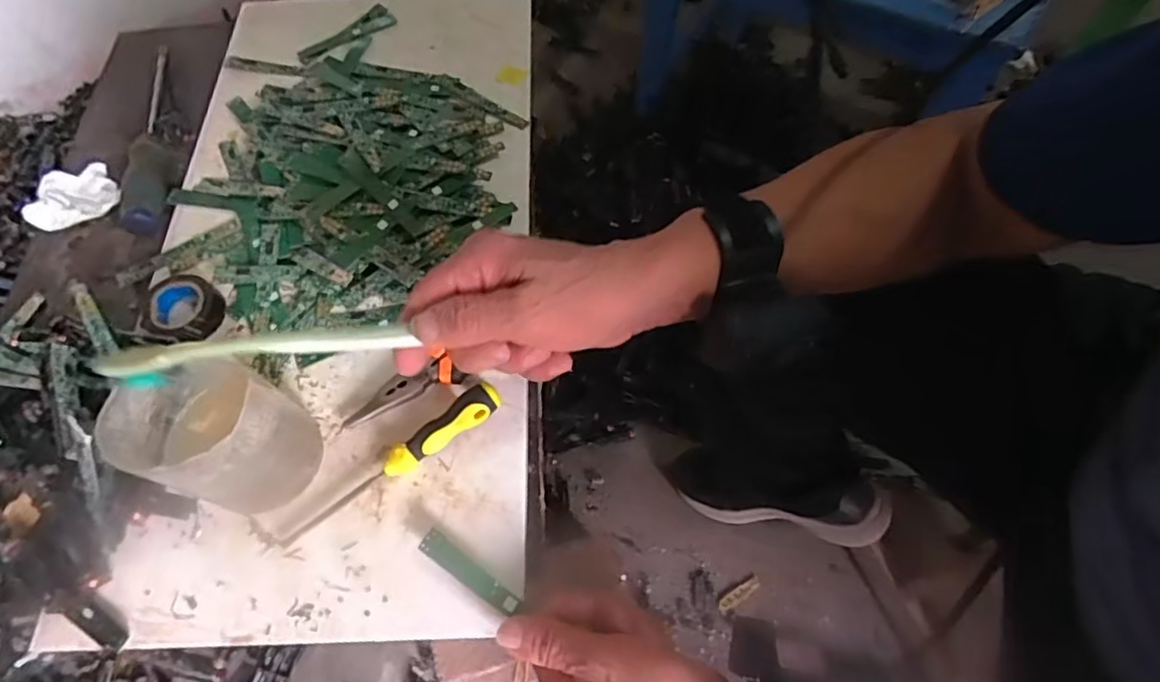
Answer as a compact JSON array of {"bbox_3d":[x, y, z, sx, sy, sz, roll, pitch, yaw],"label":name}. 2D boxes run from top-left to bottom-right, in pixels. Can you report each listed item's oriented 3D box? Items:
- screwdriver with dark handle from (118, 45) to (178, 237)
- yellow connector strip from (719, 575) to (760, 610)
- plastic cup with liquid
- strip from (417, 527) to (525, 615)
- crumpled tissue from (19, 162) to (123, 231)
[{"bbox_3d":[-0.390,-0.195,0.562,0.033,0.034,0.252,-16,63,-4],"label":"screwdriver with dark handle"},{"bbox_3d":[0.197,0.313,0.764,0.058,0.004,0.016,-34,54,-7],"label":"yellow connector strip"},{"bbox_3d":[-0.209,0.052,0.360,0.084,0.092,0.071,16,65,12],"label":"plastic cup with liquid"},{"bbox_3d":[-0.064,0.136,0.361,0.069,0.009,0.015,30,69,16],"label":"strip"},{"bbox_3d":[-0.441,-0.127,0.531,0.067,0.023,0.057,-29,65,-11],"label":"crumpled tissue"}]

